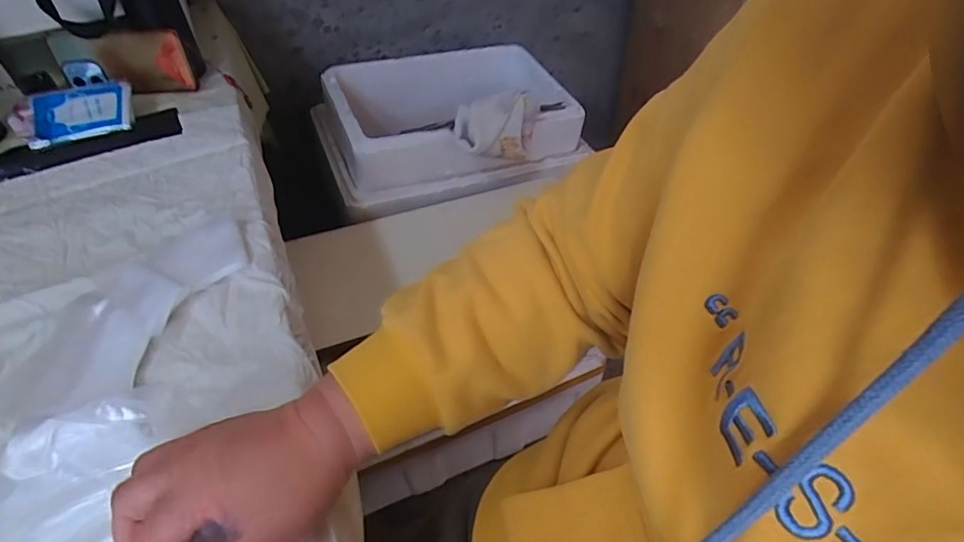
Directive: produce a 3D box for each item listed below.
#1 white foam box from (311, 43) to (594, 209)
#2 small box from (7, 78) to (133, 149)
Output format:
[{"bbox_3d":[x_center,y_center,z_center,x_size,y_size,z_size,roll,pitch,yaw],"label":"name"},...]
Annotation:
[{"bbox_3d":[-0.061,-0.289,0.978,0.465,0.146,0.308,-18,51,-14],"label":"white foam box"},{"bbox_3d":[-0.469,-0.174,0.582,0.133,0.014,0.080,-17,68,-5],"label":"small box"}]

